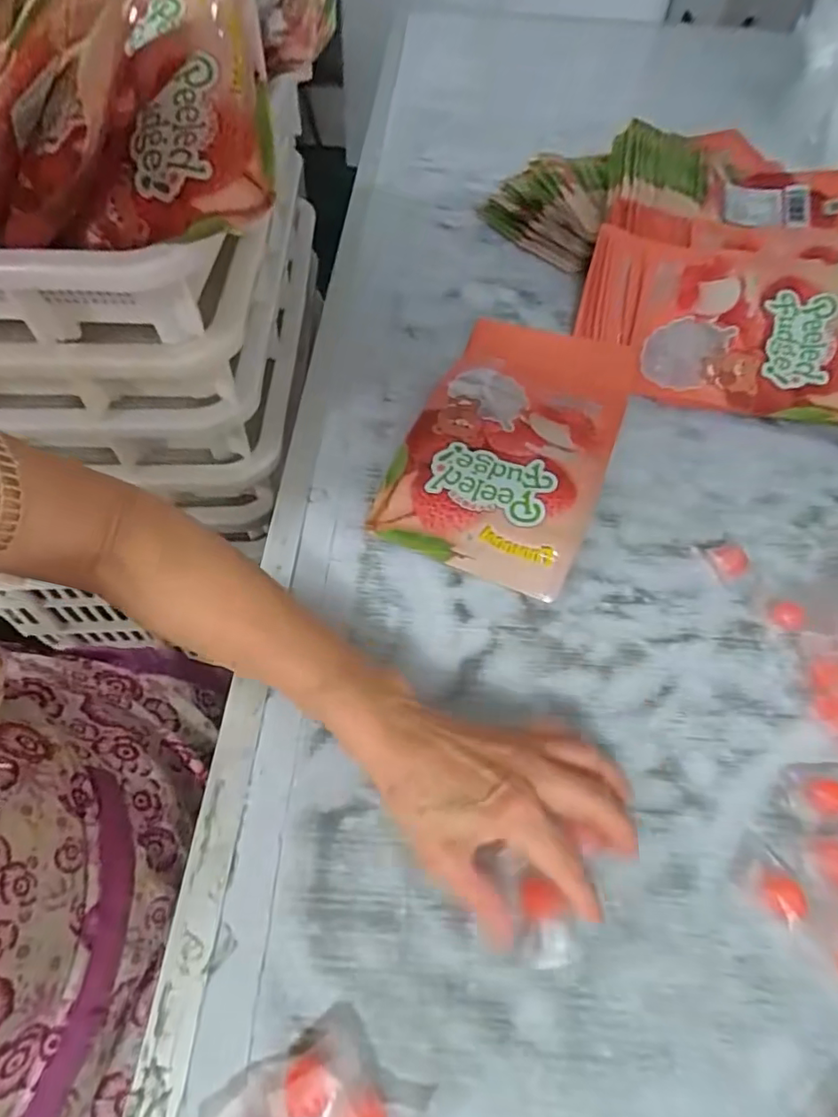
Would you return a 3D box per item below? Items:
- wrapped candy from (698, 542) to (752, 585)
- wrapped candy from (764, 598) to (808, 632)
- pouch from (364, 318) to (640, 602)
[{"bbox_3d":[0.235,0.001,0.439,0.029,0.014,0.035,-15,58,-12],"label":"wrapped candy"},{"bbox_3d":[0.266,0.041,0.416,0.023,0.012,0.025,1,56,-1],"label":"wrapped candy"},{"bbox_3d":[0.083,-0.107,0.496,0.158,0.032,0.278,20,58,11],"label":"pouch"}]

